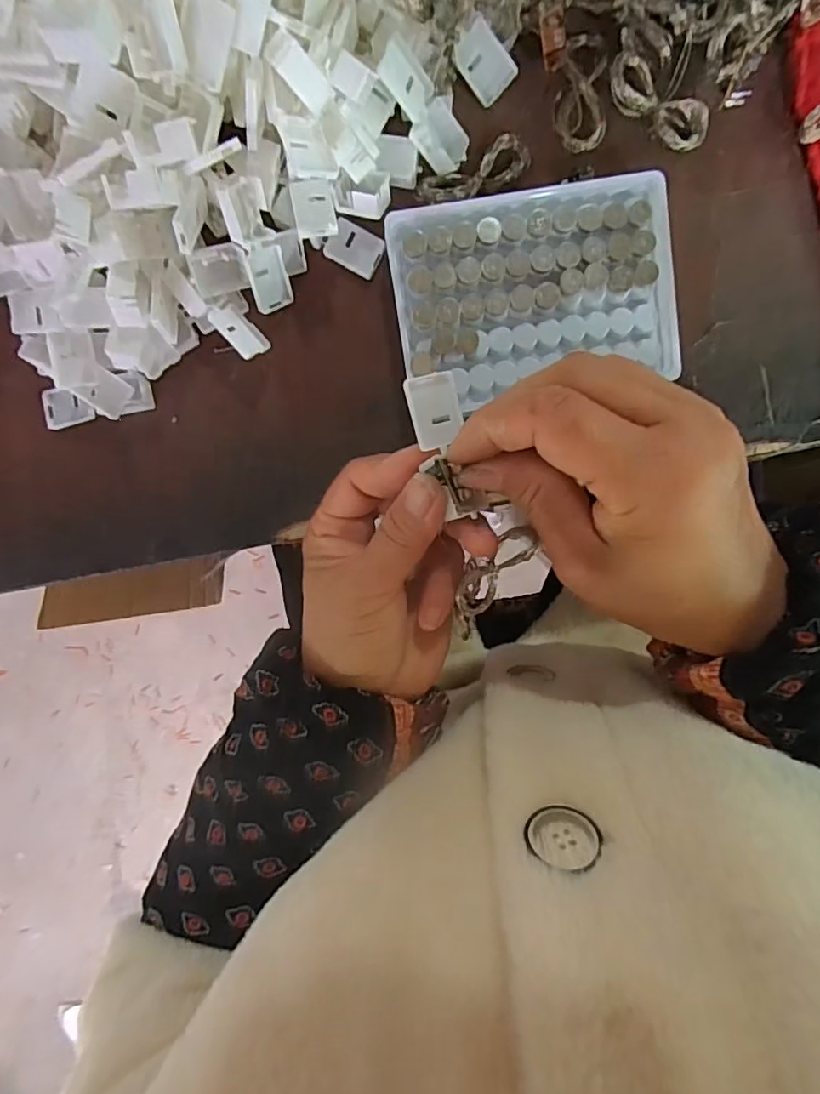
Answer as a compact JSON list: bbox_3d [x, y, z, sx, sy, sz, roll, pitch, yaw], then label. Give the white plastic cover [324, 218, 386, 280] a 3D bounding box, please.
[{"bbox_3d":[-0.027,-0.149,0.277,0.027,0.004,0.020,29,96,-3],"label":"white plastic cover"}]

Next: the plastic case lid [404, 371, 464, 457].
[{"bbox_3d":[0.010,-0.050,0.209,0.019,0.008,0.029,-14,97,2],"label":"plastic case lid"}]

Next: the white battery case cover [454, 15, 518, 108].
[{"bbox_3d":[0.034,-0.222,0.254,0.020,0.004,0.028,-37,109,25],"label":"white battery case cover"}]

